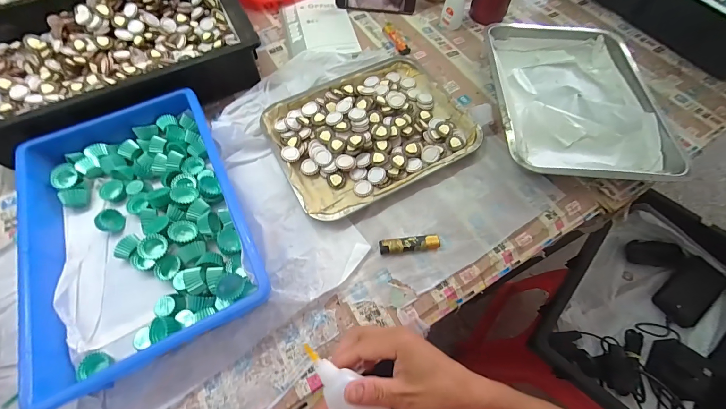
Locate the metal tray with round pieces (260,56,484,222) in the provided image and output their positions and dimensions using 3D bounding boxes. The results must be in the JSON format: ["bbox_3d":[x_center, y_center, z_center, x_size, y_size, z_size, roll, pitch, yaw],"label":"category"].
[{"bbox_3d":[0.010,-0.125,0.502,0.297,0.028,0.243,-24,66,-15],"label":"metal tray with round pieces"}]

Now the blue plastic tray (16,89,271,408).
[{"bbox_3d":[-0.291,0.019,0.409,0.242,0.061,0.358,-24,66,-15],"label":"blue plastic tray"}]

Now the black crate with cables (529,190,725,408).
[{"bbox_3d":[0.538,0.201,0.579,0.294,0.116,0.426,39,67,16],"label":"black crate with cables"}]

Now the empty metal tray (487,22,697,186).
[{"bbox_3d":[0.347,-0.195,0.534,0.258,0.047,0.375,5,62,0],"label":"empty metal tray"}]

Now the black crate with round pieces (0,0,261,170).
[{"bbox_3d":[-0.426,-0.263,0.531,0.442,0.090,0.328,-23,66,-14],"label":"black crate with round pieces"}]

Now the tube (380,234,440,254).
[{"bbox_3d":[0.063,0.053,0.419,0.079,0.013,0.021,-4,63,-5],"label":"tube"}]

